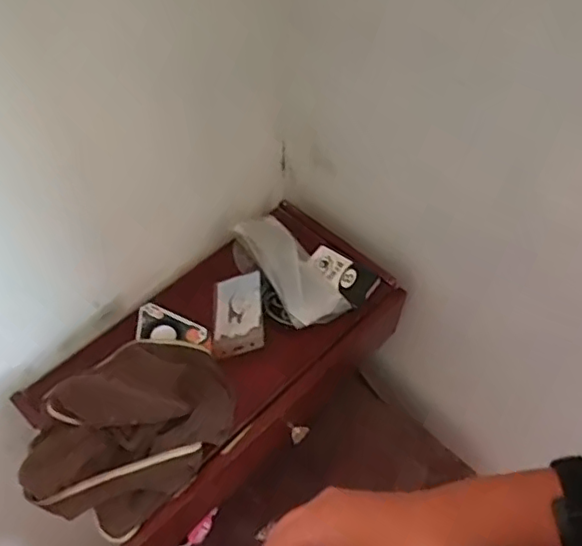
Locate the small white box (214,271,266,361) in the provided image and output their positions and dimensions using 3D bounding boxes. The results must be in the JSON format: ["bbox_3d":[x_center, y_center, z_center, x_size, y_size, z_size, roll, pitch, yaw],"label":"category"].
[{"bbox_3d":[-0.065,0.049,0.702,0.066,0.009,0.109,-19,50,18],"label":"small white box"}]

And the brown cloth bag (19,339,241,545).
[{"bbox_3d":[-0.153,0.155,0.594,0.149,0.073,0.201,24,57,18],"label":"brown cloth bag"}]

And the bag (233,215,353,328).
[{"bbox_3d":[-0.005,-0.008,0.716,0.071,0.024,0.174,-28,58,-19],"label":"bag"}]

